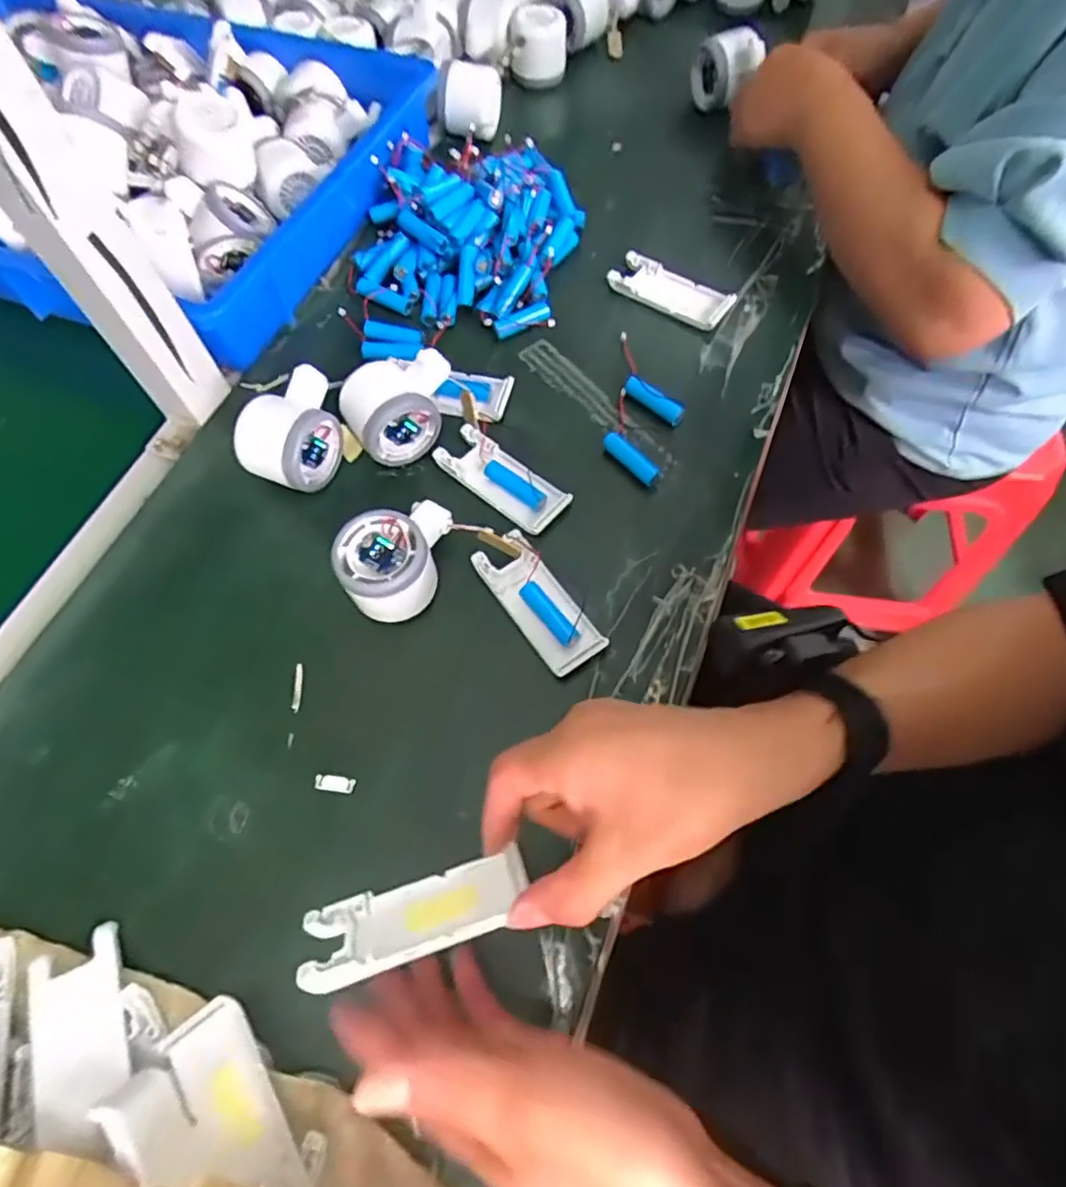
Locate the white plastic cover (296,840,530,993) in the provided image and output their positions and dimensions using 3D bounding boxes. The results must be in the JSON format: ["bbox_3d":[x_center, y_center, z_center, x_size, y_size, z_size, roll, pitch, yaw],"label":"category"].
[{"bbox_3d":[-0.053,0.148,0.300,0.102,0.013,0.041,-15,23,-6],"label":"white plastic cover"}]

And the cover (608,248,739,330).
[{"bbox_3d":[0.115,-0.253,0.540,0.102,0.014,0.040,33,69,16],"label":"cover"}]

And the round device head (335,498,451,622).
[{"bbox_3d":[-0.090,-0.025,0.422,0.055,0.049,0.082,15,66,9],"label":"round device head"}]

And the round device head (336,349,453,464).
[{"bbox_3d":[-0.094,-0.136,0.473,0.082,0.052,0.060,-28,66,-11],"label":"round device head"}]

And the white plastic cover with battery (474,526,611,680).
[{"bbox_3d":[0.005,0.004,0.421,0.041,0.020,0.100,-34,68,-14],"label":"white plastic cover with battery"}]

